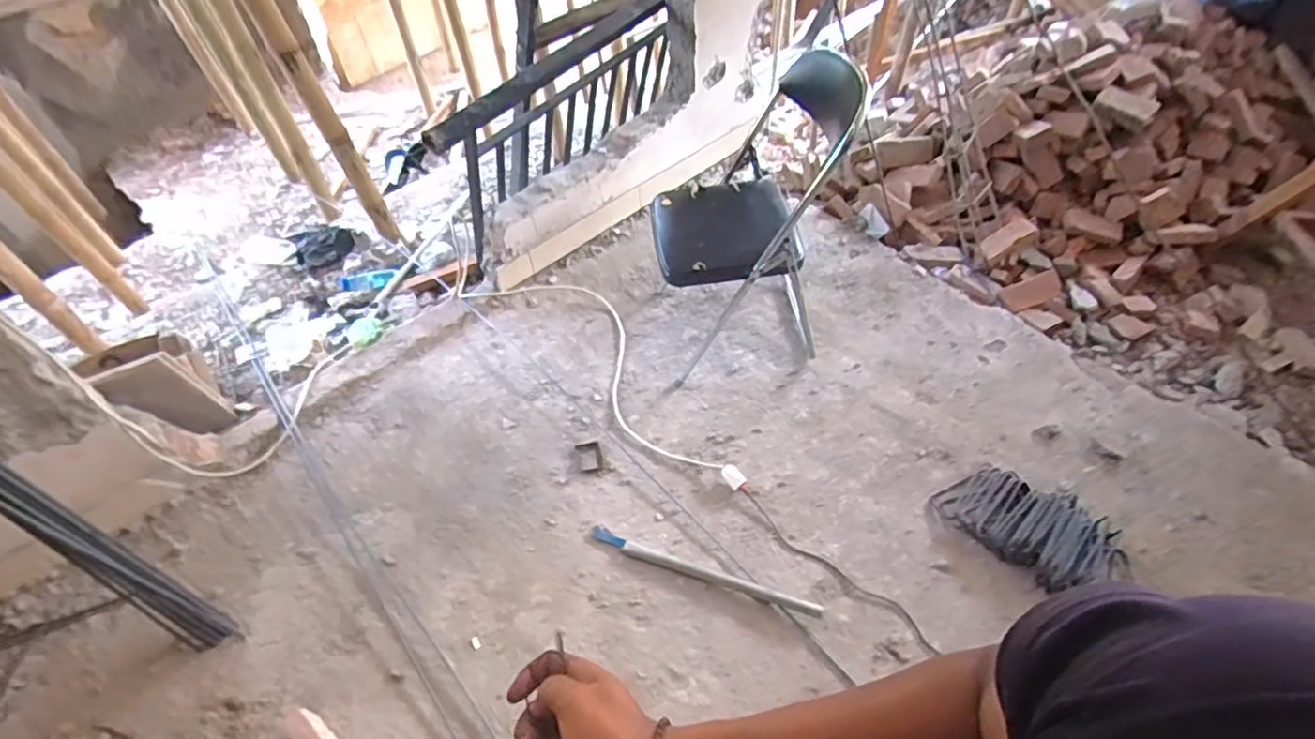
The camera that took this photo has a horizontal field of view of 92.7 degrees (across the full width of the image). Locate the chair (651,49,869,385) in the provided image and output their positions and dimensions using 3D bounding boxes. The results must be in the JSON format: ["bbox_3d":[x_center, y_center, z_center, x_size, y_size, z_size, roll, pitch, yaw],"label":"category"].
[{"bbox_3d":[0.237,-0.410,1.726,0.479,0.750,0.474,-2,51,1],"label":"chair"}]

